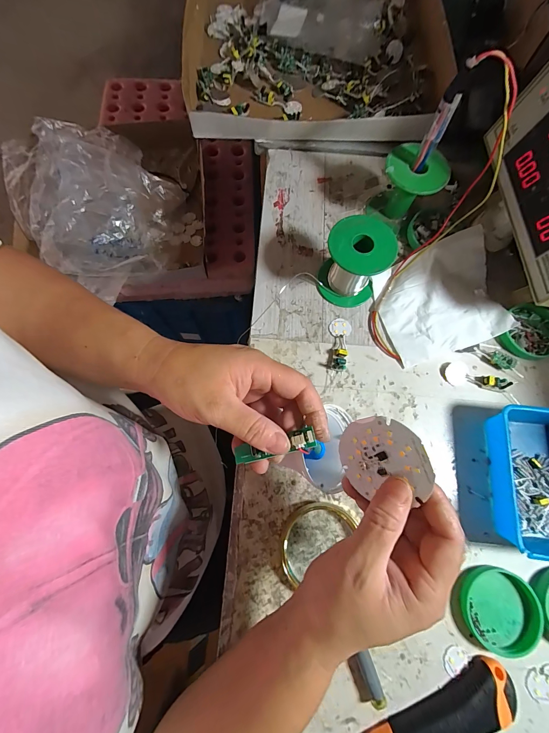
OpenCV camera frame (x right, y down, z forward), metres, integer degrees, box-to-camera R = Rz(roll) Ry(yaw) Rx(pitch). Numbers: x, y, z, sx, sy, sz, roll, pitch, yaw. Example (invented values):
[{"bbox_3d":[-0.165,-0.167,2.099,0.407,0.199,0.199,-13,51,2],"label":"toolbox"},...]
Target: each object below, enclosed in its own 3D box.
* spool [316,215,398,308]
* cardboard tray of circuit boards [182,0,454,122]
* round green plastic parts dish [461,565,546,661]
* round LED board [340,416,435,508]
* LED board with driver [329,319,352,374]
[{"bbox_3d":[0.084,-0.109,0.327,0.064,0.074,0.061,0,74,-1],"label":"spool"},{"bbox_3d":[0.054,-0.478,0.442,0.355,0.043,0.365,-1,74,-1],"label":"cardboard tray of circuit boards"},{"bbox_3d":[0.201,0.215,0.270,0.062,0.013,0.064,0,74,-1],"label":"round green plastic parts dish"},{"bbox_3d":[0.069,0.060,0.197,0.004,0.057,0.053,-14,87,-48],"label":"round LED board"},{"bbox_3d":[0.070,-0.026,0.335,0.023,0.014,0.062,12,75,3],"label":"LED board with driver"}]

